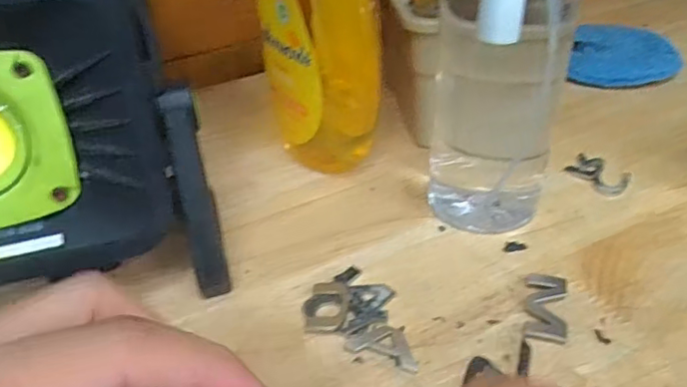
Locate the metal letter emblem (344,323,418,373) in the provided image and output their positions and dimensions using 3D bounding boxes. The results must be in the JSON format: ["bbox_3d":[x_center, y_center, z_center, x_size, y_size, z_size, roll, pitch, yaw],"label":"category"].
[{"bbox_3d":[0.021,0.070,0.272,0.035,0.004,0.022,14,41,20],"label":"metal letter emblem"}]

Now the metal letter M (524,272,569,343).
[{"bbox_3d":[0.102,0.055,0.286,0.020,0.004,0.045,8,39,14],"label":"metal letter M"}]

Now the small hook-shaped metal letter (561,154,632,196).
[{"bbox_3d":[0.167,-0.013,0.374,0.030,0.004,0.042,-24,43,-25],"label":"small hook-shaped metal letter"}]

